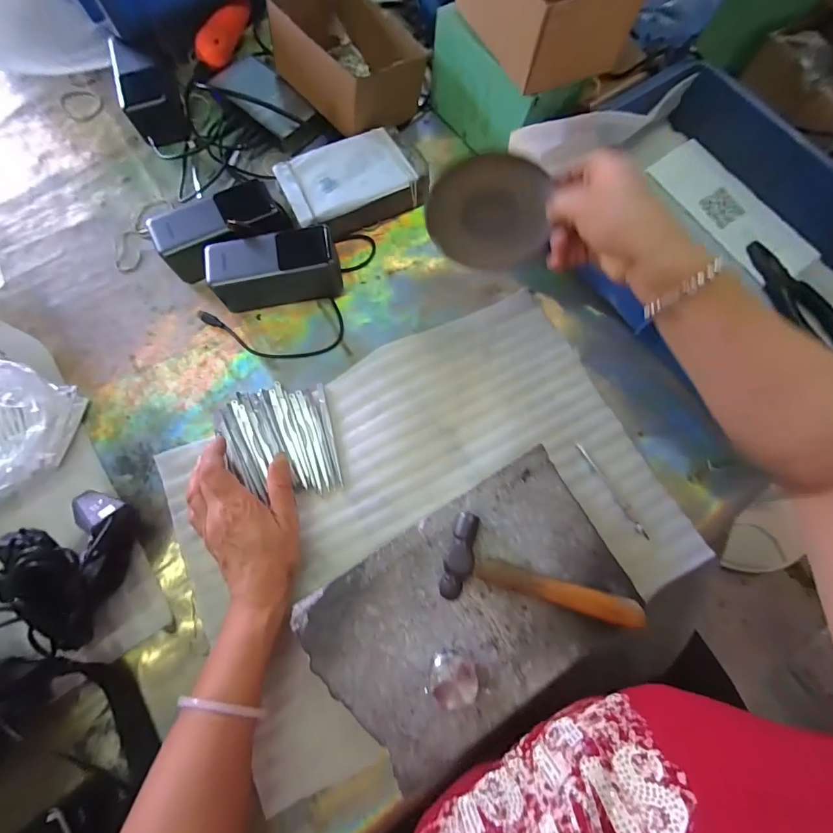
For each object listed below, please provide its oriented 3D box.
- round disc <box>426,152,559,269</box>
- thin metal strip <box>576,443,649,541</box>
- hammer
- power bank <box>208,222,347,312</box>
[{"bbox_3d":[0.064,-0.186,0.363,0.103,0.008,0.105,-1,83,6],"label":"round disc"},{"bbox_3d":[0.191,0.072,0.394,0.006,0.004,0.108,-30,76,-9],"label":"thin metal strip"},{"bbox_3d":[0.097,0.130,0.313,0.152,0.019,0.060,18,74,4],"label":"hammer"},{"bbox_3d":[-0.147,-0.156,0.426,0.129,0.053,0.058,-10,74,-4],"label":"power bank"}]

